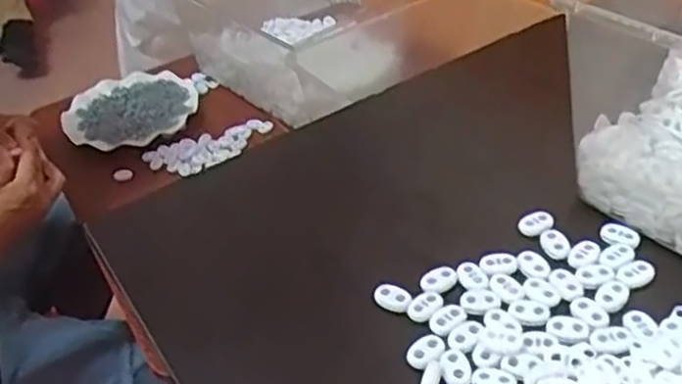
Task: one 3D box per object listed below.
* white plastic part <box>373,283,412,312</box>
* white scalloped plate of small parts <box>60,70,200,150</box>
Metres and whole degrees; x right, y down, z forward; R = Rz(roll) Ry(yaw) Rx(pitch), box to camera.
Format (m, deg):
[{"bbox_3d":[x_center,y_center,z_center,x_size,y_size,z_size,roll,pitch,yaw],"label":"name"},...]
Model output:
[{"bbox_3d":[0.031,0.061,0.410,0.021,0.005,0.017,13,44,23],"label":"white plastic part"},{"bbox_3d":[-0.293,-0.122,0.998,0.174,0.019,0.175,0,40,9],"label":"white scalloped plate of small parts"}]

